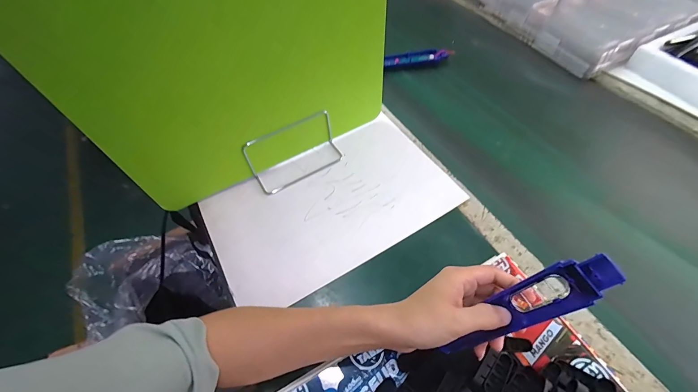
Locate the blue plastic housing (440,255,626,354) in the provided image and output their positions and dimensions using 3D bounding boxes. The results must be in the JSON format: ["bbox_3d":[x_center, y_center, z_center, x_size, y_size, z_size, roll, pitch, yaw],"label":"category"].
[{"bbox_3d":[0.158,0.109,0.287,0.172,0.020,0.039,-46,55,27],"label":"blue plastic housing"}]

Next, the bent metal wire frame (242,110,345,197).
[{"bbox_3d":[-0.087,-0.074,0.497,0.155,0.080,0.059,-29,60,-13],"label":"bent metal wire frame"}]

